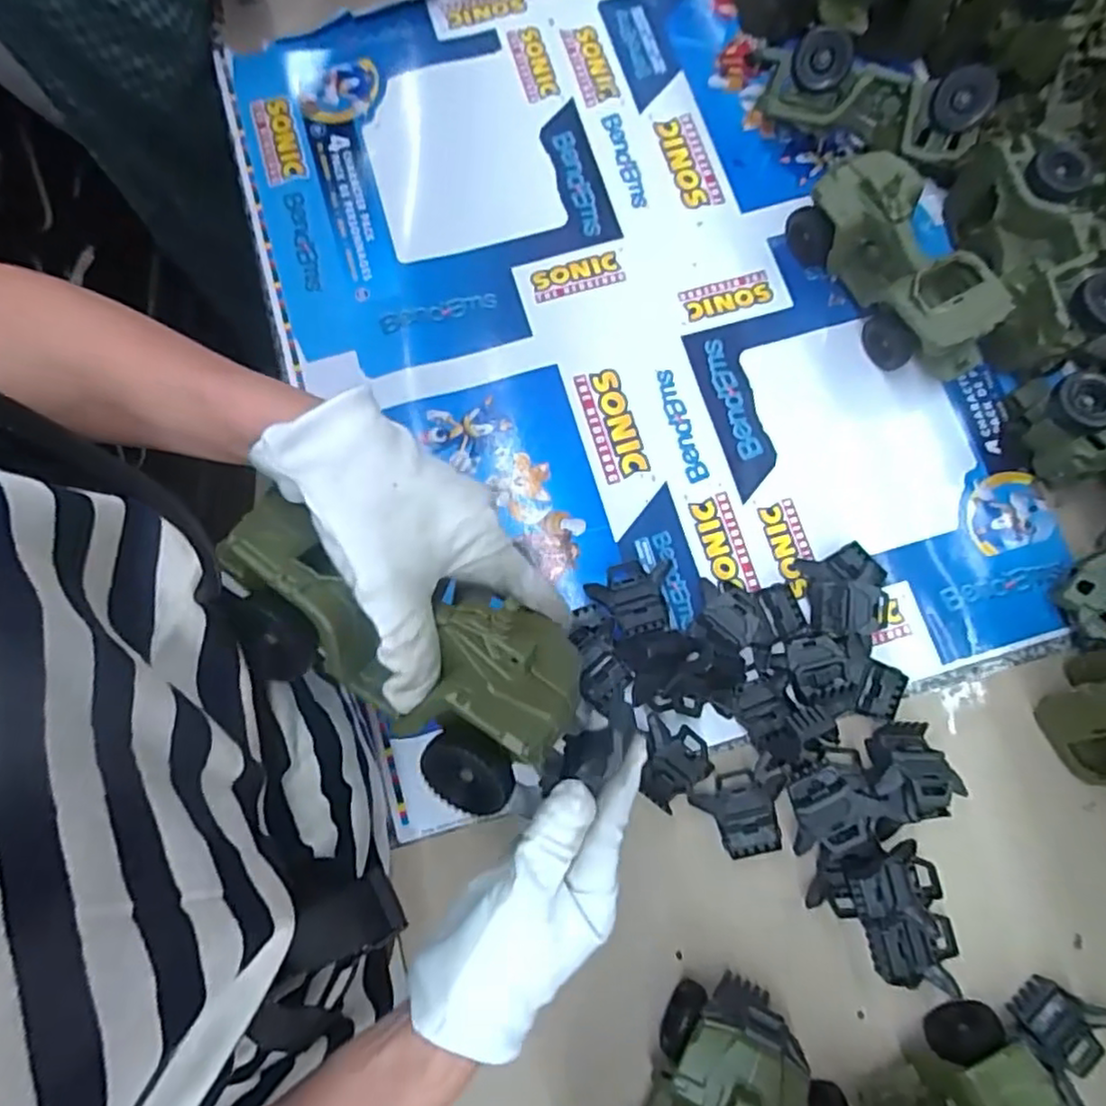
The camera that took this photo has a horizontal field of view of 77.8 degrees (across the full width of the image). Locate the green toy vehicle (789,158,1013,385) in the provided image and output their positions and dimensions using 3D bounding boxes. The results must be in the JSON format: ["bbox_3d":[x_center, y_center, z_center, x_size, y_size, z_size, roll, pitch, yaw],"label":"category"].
[{"bbox_3d":[0.274,-0.222,0.549,0.083,0.082,0.187,-26,79,-7],"label":"green toy vehicle"}]

